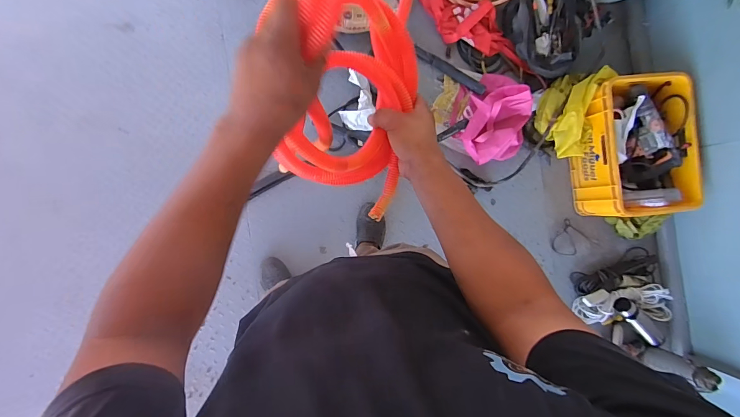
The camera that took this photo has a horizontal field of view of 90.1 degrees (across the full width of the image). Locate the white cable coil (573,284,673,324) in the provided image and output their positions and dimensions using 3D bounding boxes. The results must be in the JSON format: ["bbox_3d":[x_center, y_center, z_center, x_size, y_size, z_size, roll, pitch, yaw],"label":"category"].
[{"bbox_3d":[0.977,0.376,1.419,0.342,0.078,0.149,-7,90,5],"label":"white cable coil"}]

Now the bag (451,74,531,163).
[{"bbox_3d":[0.465,-0.338,1.400,0.283,0.128,0.321,-28,93,-8],"label":"bag"}]

